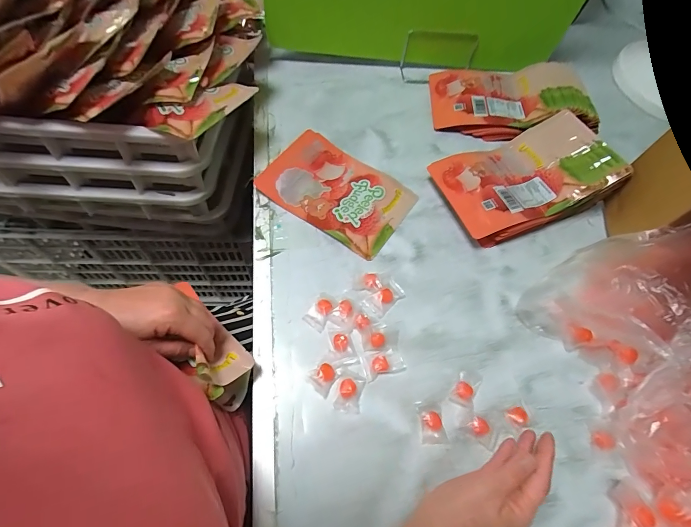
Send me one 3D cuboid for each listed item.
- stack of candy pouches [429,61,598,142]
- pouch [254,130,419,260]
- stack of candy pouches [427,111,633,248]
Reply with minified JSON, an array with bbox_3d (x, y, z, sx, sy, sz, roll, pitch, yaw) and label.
[{"bbox_3d":[0.315,-0.326,0.675,0.289,0.066,0.182,7,63,-1],"label":"stack of candy pouches"},{"bbox_3d":[-0.012,-0.123,0.575,0.225,0.021,0.158,33,65,12],"label":"pouch"},{"bbox_3d":[0.287,-0.143,0.574,0.260,0.083,0.165,-19,66,-13],"label":"stack of candy pouches"}]

